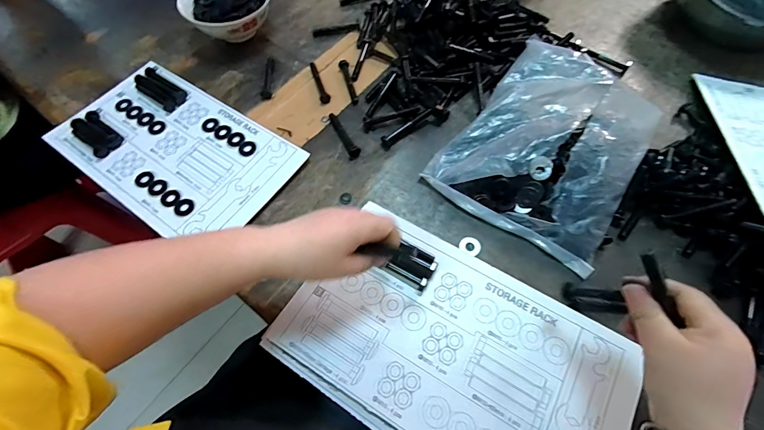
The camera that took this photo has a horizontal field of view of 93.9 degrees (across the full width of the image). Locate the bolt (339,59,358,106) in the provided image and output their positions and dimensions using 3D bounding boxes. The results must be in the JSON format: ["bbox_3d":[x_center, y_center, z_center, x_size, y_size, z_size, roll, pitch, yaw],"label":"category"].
[{"bbox_3d":[-0.050,-0.199,0.531,0.014,0.011,0.081,-12,63,-5],"label":"bolt"}]

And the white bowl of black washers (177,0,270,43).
[{"bbox_3d":[-0.243,-0.333,0.576,0.131,0.057,0.141,-1,62,1],"label":"white bowl of black washers"}]

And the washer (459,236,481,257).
[{"bbox_3d":[0.103,0.036,0.416,0.023,0.004,0.022,-1,62,1],"label":"washer"}]

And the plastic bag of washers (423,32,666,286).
[{"bbox_3d":[0.204,-0.091,0.441,0.211,0.066,0.244,31,67,16],"label":"plastic bag of washers"}]

